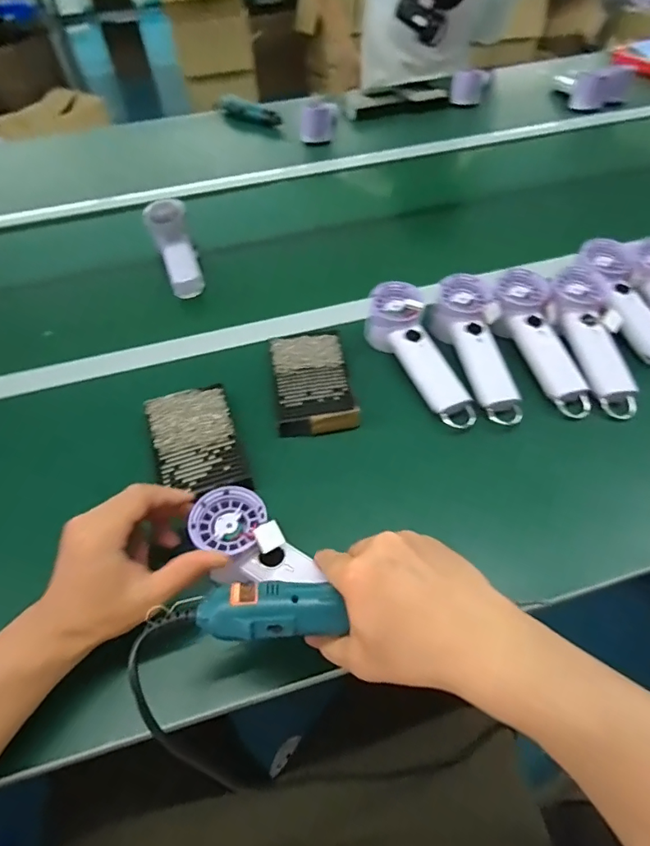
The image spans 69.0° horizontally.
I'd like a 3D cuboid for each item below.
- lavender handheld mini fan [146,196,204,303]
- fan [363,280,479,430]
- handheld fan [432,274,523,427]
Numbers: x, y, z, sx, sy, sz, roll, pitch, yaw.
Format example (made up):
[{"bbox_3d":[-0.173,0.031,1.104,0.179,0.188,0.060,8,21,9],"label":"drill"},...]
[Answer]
[{"bbox_3d":[-0.227,-0.268,0.718,0.057,0.042,0.195,-17,65,-11],"label":"lavender handheld mini fan"},{"bbox_3d":[0.111,-0.080,0.544,0.066,0.050,0.200,-21,67,-14],"label":"fan"},{"bbox_3d":[0.179,-0.086,0.551,0.066,0.048,0.192,-10,64,-5],"label":"handheld fan"}]

